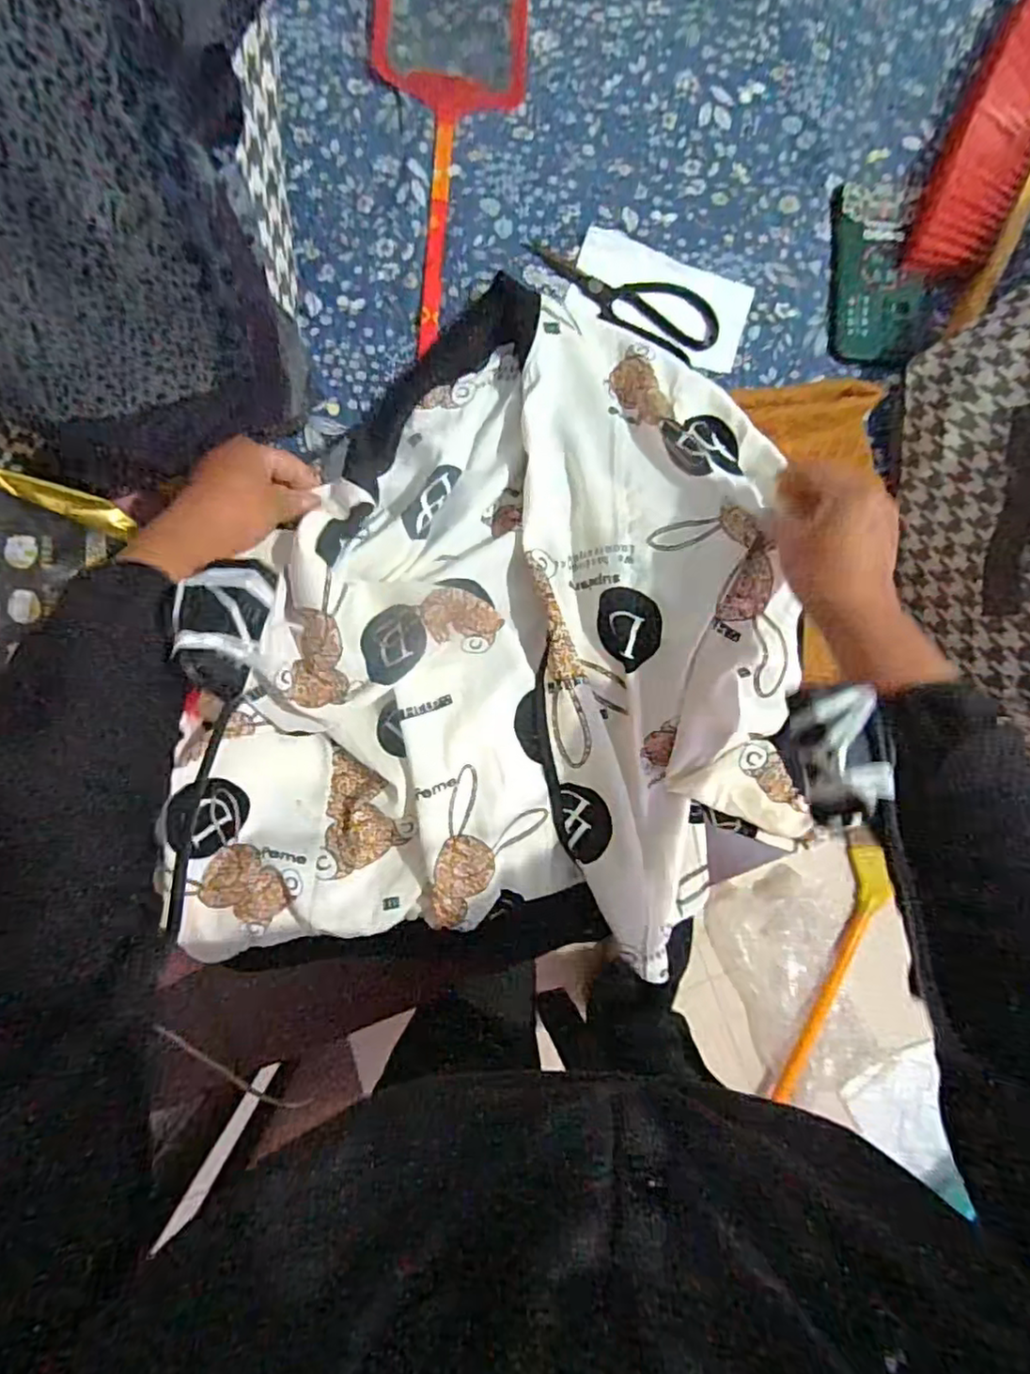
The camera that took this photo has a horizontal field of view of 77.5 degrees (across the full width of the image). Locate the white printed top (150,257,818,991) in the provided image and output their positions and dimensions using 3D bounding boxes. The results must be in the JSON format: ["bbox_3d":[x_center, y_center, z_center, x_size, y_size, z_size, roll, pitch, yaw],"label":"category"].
[{"bbox_3d":[-0.003,-0.054,0.472,0.424,0.084,0.496,4,87,-3],"label":"white printed top"}]

